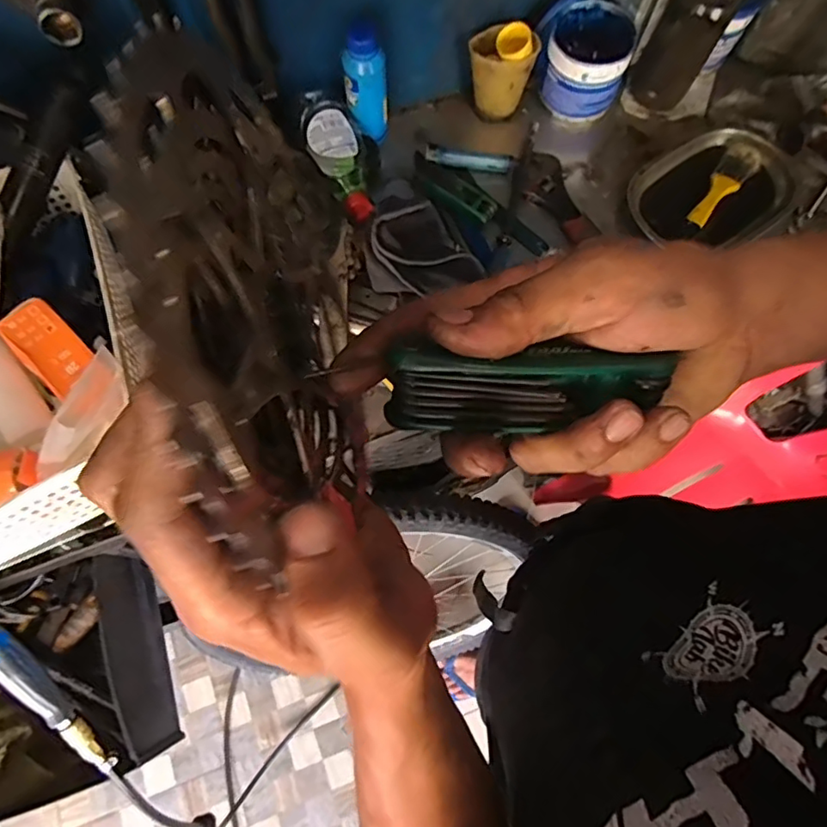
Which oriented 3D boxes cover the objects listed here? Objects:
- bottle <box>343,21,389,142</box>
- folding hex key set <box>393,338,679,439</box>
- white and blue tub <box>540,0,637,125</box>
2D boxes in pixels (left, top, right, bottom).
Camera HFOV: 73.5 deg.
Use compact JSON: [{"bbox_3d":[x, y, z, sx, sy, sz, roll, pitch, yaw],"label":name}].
[{"bbox_3d":[-0.056,-0.392,0.656,0.048,0.134,0.051,-7,73,-1],"label":"bottle"},{"bbox_3d":[0.043,-0.011,0.209,0.102,0.023,0.027,-4,73,-1],"label":"folding hex key set"},{"bbox_3d":[0.220,-0.445,0.715,0.101,0.097,0.100,24,75,8],"label":"white and blue tub"}]

